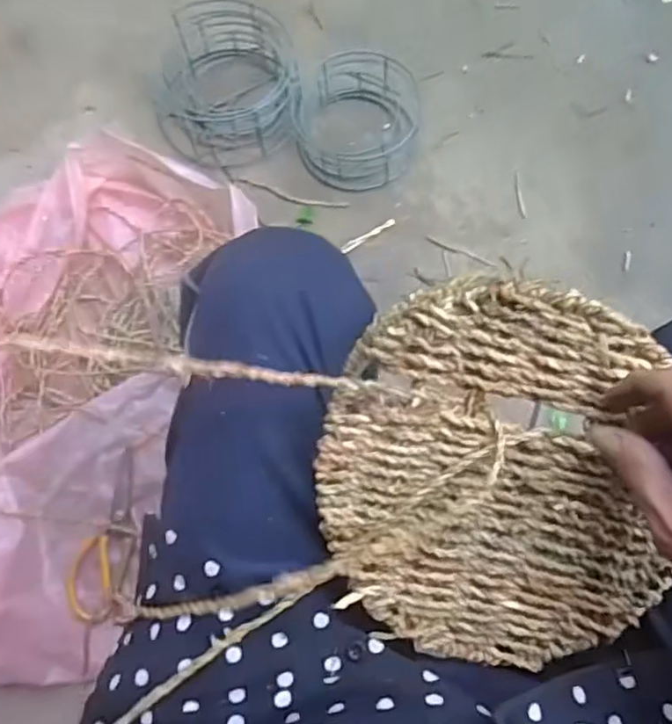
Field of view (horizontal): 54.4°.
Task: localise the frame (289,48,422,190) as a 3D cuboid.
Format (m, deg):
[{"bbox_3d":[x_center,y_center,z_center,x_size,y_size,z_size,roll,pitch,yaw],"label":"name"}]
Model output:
[{"bbox_3d":[0.029,-0.350,0.961,0.185,0.065,0.198,-3,74,0],"label":"frame"}]

